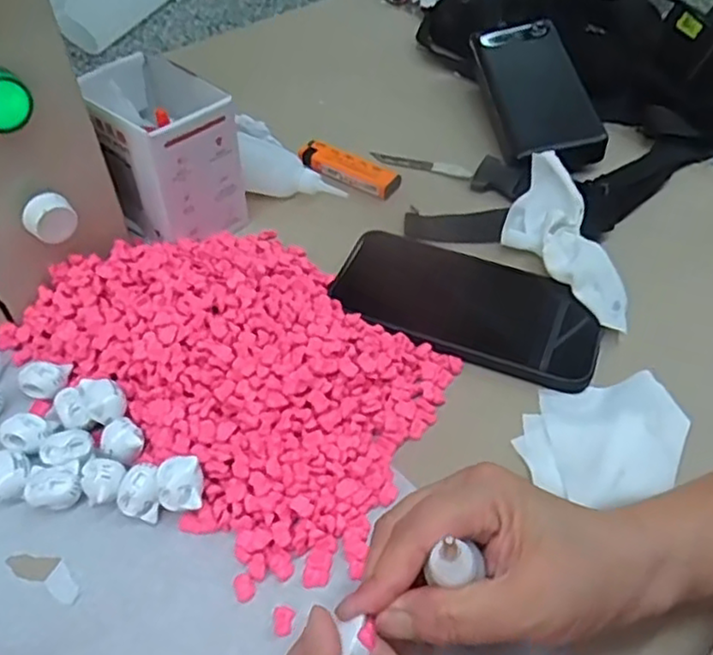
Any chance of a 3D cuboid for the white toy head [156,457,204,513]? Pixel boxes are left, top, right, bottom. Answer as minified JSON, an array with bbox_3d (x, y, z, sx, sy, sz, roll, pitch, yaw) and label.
[{"bbox_3d":[-0.085,0.074,0.324,0.021,0.012,0.021,-4,48,-3],"label":"white toy head"}]

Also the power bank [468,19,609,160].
[{"bbox_3d":[0.145,-0.199,0.557,0.075,0.020,0.156,-13,58,10],"label":"power bank"}]

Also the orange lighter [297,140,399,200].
[{"bbox_3d":[-0.008,-0.122,0.515,0.083,0.011,0.025,23,53,20],"label":"orange lighter"}]

